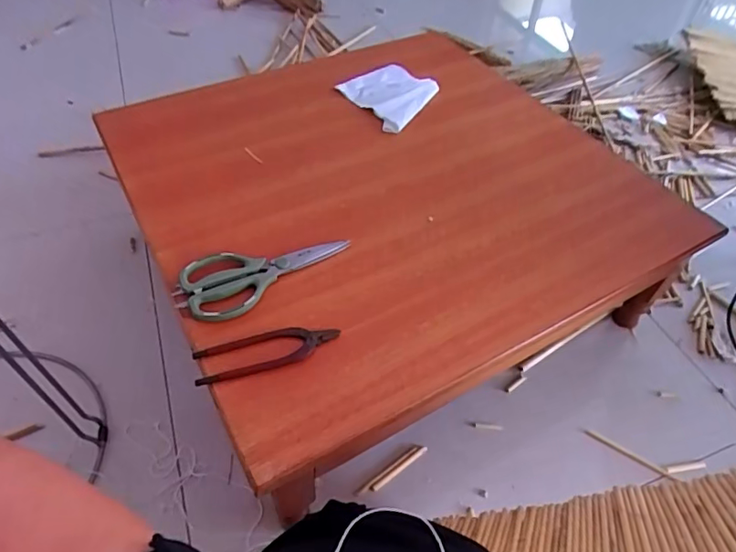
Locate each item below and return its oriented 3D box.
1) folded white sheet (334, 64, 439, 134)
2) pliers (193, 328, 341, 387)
[{"bbox_3d":[0.037,-0.358,1.010,0.201,0.028,0.177,31,53,25],"label":"folded white sheet"},{"bbox_3d":[-0.111,0.081,0.571,0.157,0.013,0.046,-13,49,-14],"label":"pliers"}]

